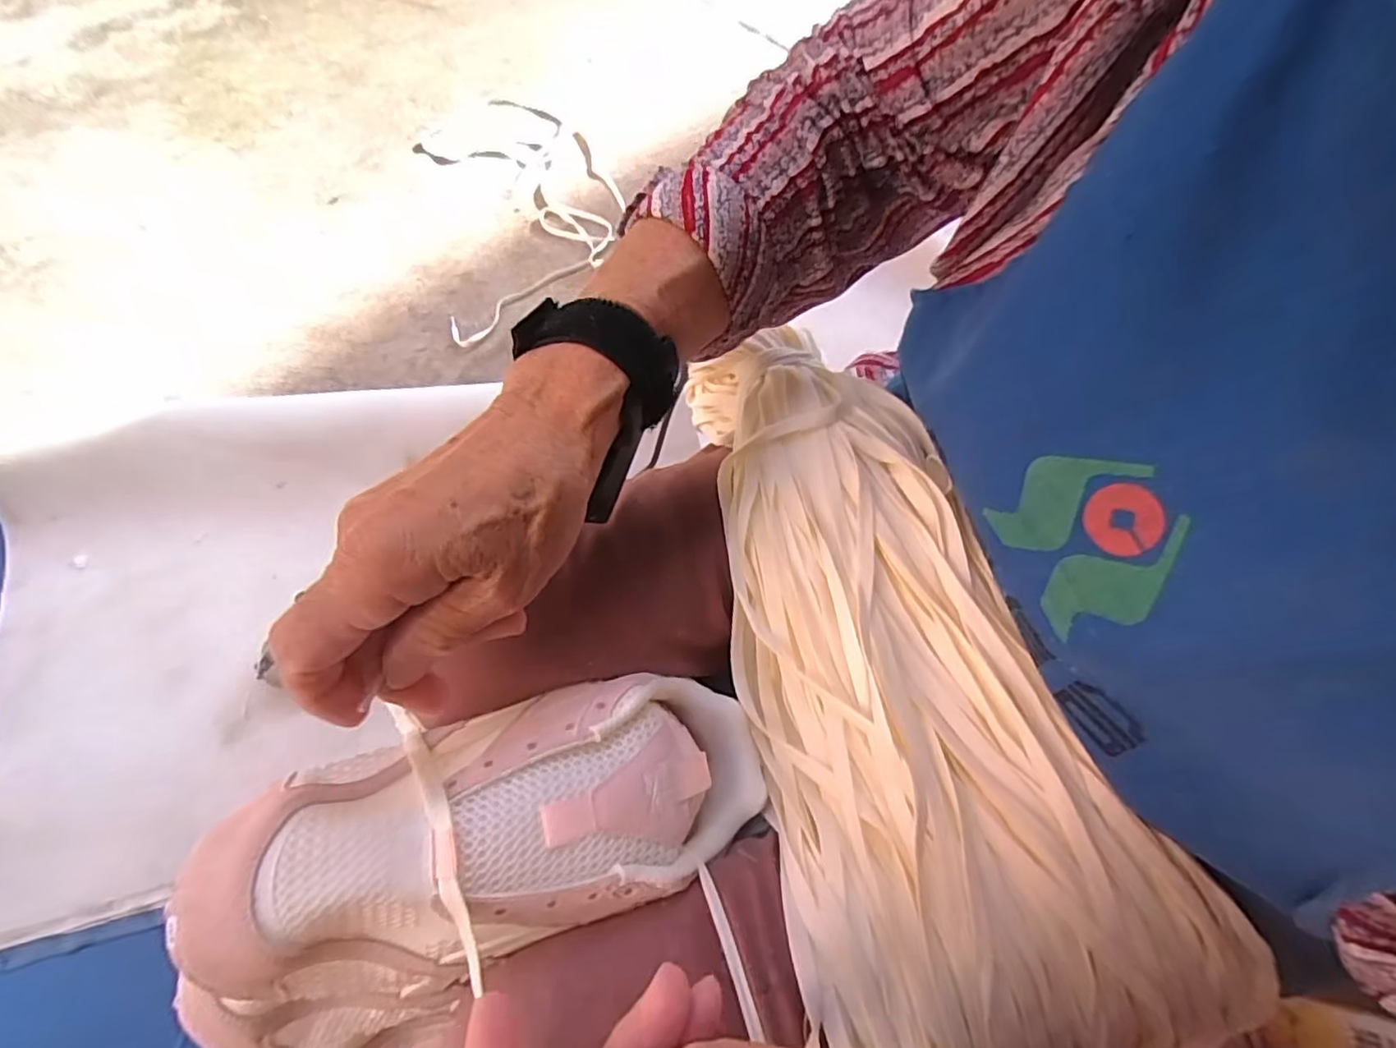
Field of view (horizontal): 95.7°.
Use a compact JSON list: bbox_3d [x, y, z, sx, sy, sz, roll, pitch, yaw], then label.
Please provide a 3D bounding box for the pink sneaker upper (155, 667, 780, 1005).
[{"bbox_3d":[-0.072,0.119,0.260,0.225,0.060,0.090,-5,61,-27],"label":"pink sneaker upper"}]

